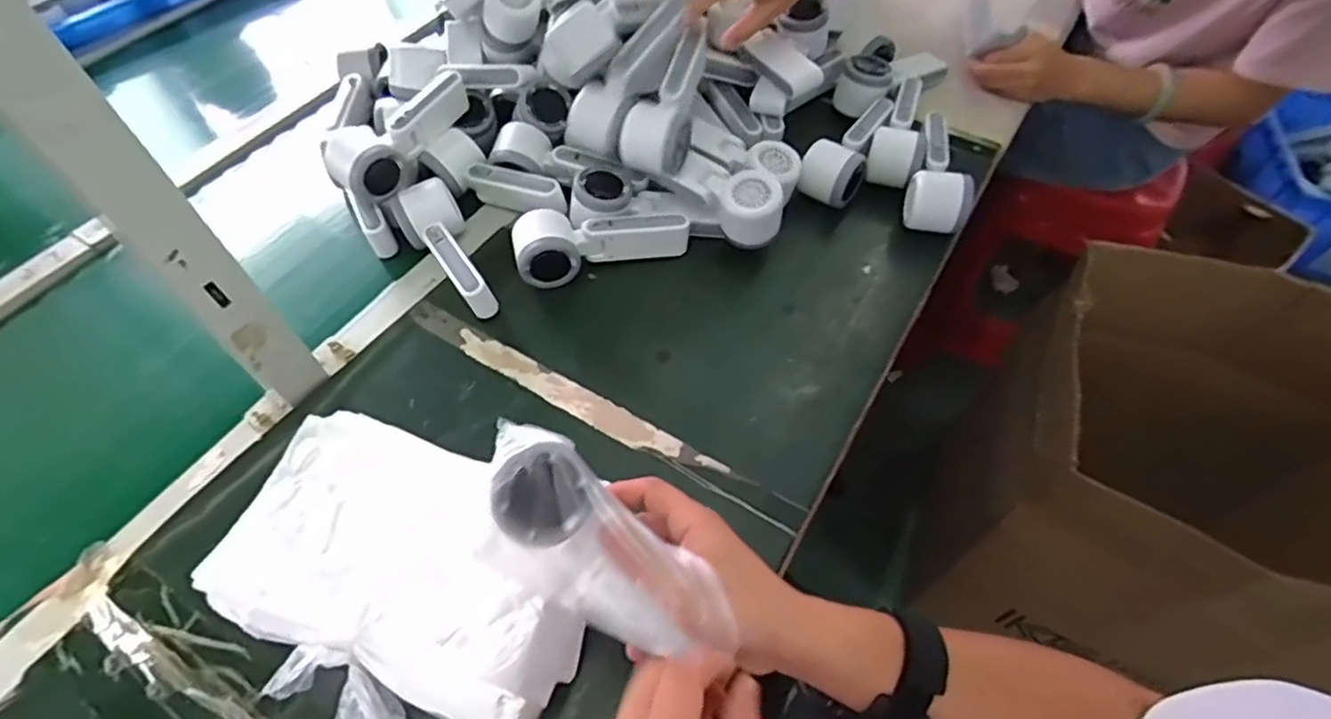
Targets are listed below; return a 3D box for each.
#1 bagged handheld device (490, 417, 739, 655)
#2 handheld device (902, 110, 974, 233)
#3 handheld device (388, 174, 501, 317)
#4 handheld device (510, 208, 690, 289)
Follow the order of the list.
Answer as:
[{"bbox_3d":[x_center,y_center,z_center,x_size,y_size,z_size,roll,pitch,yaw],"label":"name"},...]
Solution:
[{"bbox_3d":[-0.042,0.104,0.370,0.167,0.052,0.062,39,64,12],"label":"bagged handheld device"},{"bbox_3d":[0.292,-0.201,0.701,0.061,0.066,0.149,15,57,10],"label":"handheld device"},{"bbox_3d":[-0.209,-0.102,0.629,0.060,0.047,0.151,-23,59,-15],"label":"handheld device"},{"bbox_3d":[-0.062,-0.115,0.644,0.166,0.049,0.063,-13,57,-9],"label":"handheld device"}]

